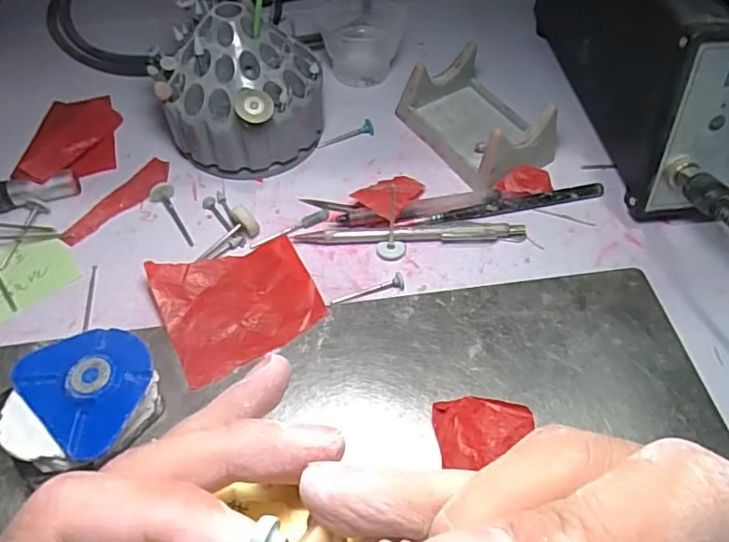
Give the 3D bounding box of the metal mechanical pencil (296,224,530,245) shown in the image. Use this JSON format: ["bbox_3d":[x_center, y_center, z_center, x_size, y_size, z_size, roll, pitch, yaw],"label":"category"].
[{"bbox_3d":[0.029,-0.022,0.333,0.137,0.010,0.011,-4,57,-3],"label":"metal mechanical pencil"}]

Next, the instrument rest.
[{"bbox_3d":[0.078,-0.105,0.371,0.064,0.040,0.094,-27,61,-18],"label":"instrument rest"}]

